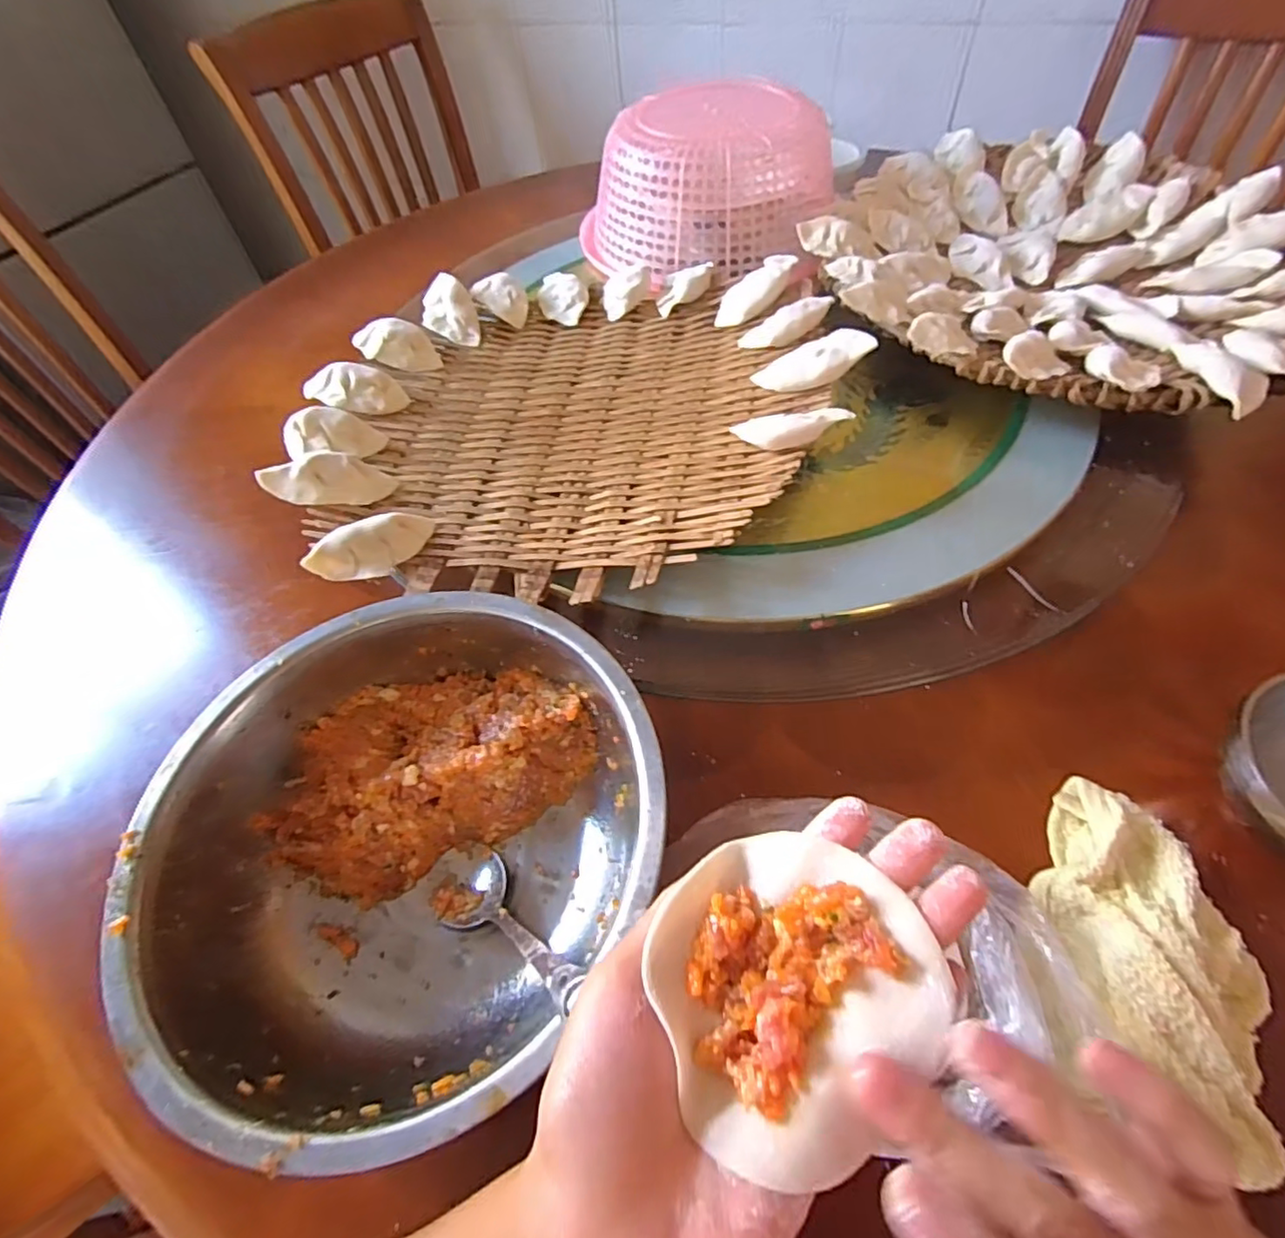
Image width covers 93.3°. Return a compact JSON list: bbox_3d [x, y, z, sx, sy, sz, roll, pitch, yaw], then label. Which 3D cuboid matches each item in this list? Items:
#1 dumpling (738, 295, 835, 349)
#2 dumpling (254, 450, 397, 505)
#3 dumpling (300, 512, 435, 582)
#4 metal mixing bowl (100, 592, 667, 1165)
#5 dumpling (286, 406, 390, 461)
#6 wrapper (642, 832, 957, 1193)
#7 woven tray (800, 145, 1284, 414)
[{"bbox_3d":[0.110,-0.226,0.466,0.072,0.018,0.027,-18,51,22],"label":"dumpling"},{"bbox_3d":[-0.208,-0.092,0.401,0.080,0.018,0.033,-2,52,-21],"label":"dumpling"},{"bbox_3d":[-0.166,-0.046,0.375,0.033,0.022,0.074,36,64,26],"label":"dumpling"},{"bbox_3d":[-0.104,0.107,0.299,0.220,0.086,0.220,-2,54,3],"label":"metal mixing bowl"},{"bbox_3d":[-0.223,-0.133,0.434,0.066,0.027,0.030,1,55,5],"label":"dumpling"},{"bbox_3d":[0.040,0.103,0.173,0.077,0.015,0.074,-2,54,3],"label":"wrapper"},{"bbox_3d":[0.338,-0.293,0.513,0.367,0.057,0.362,9,56,10],"label":"woven tray"}]

